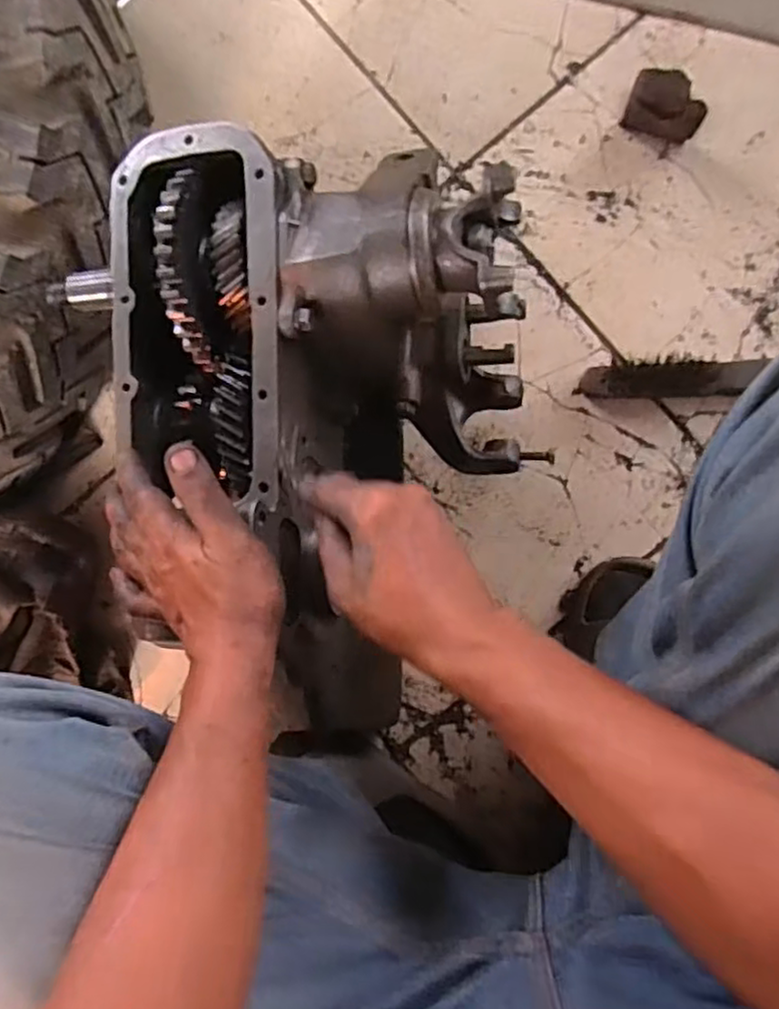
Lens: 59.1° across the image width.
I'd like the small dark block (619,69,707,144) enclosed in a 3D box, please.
[{"bbox_3d":[0.254,-0.366,0.631,0.068,0.030,0.056,18,90,10],"label":"small dark block"}]

